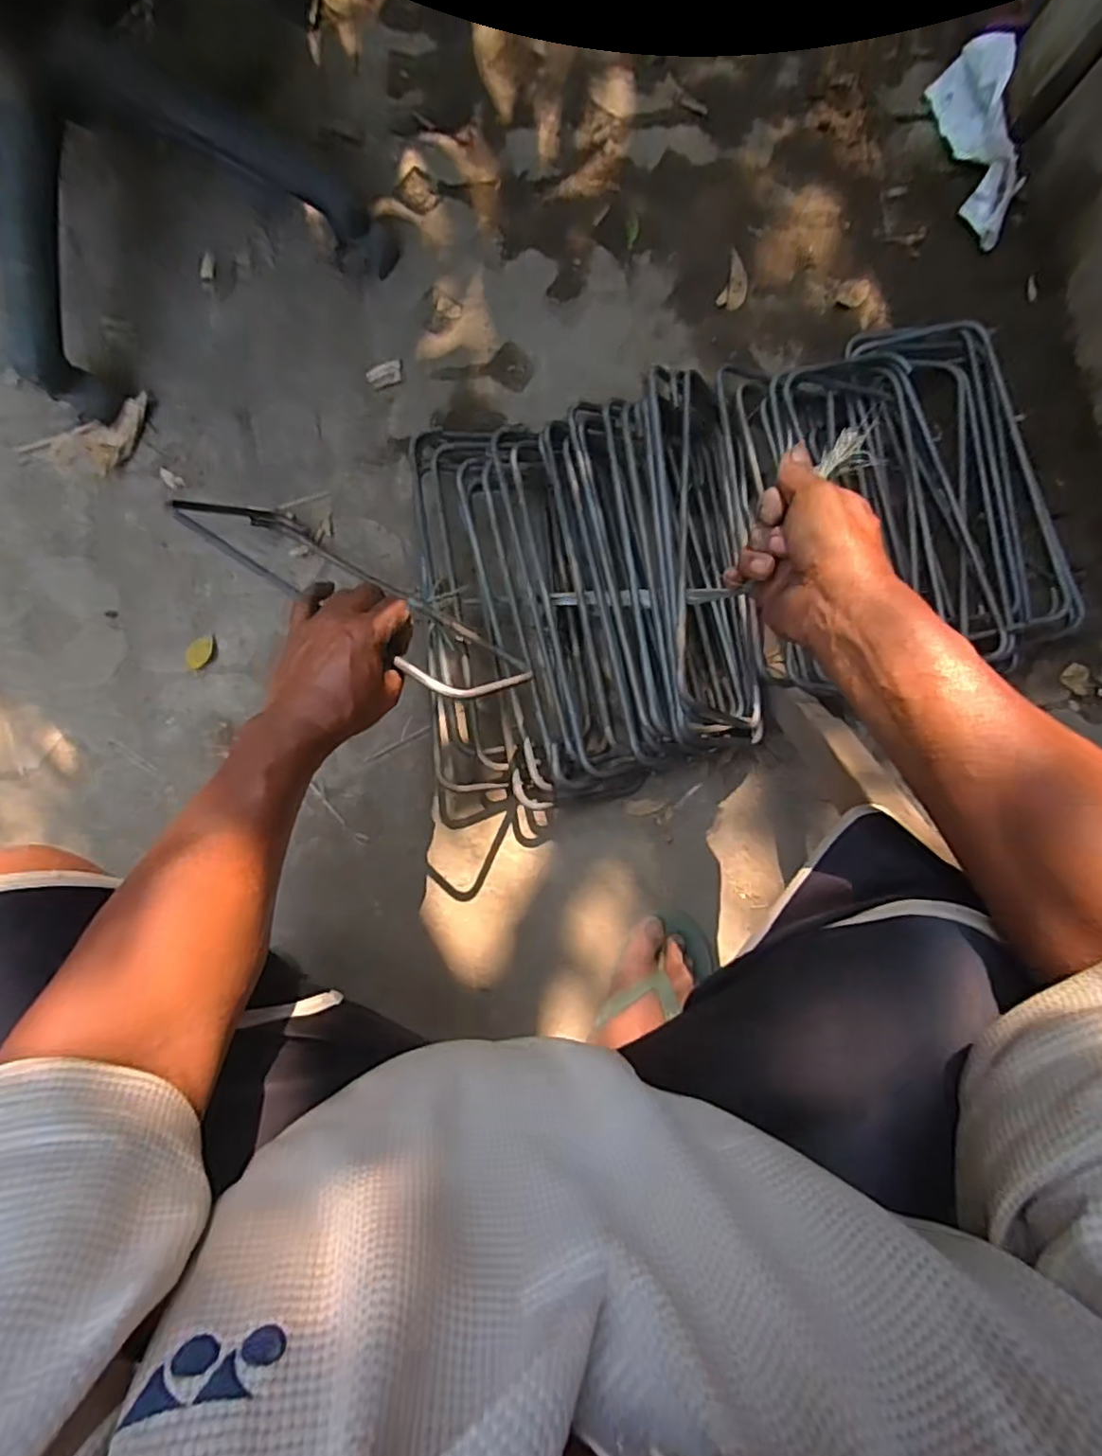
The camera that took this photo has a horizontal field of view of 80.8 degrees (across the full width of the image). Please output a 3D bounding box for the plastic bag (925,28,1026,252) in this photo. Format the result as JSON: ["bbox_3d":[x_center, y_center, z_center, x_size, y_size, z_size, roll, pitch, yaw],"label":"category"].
[{"bbox_3d":[0.502,-0.683,0.749,0.045,0.086,0.209,-12,87,-7],"label":"plastic bag"}]

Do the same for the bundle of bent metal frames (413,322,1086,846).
[{"bbox_3d":[0.182,-0.193,0.677,0.677,0.142,0.426,-15,87,-7],"label":"bundle of bent metal frames"}]

